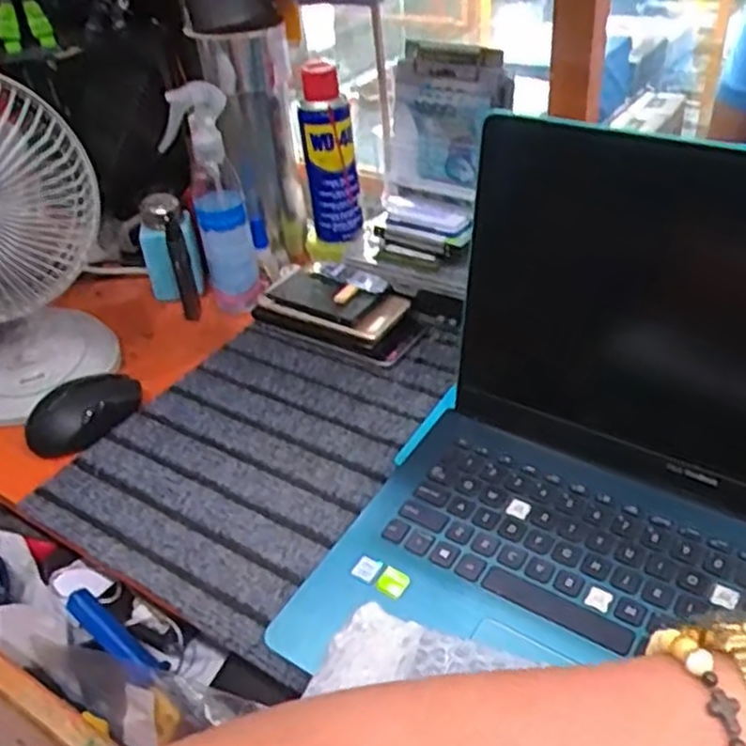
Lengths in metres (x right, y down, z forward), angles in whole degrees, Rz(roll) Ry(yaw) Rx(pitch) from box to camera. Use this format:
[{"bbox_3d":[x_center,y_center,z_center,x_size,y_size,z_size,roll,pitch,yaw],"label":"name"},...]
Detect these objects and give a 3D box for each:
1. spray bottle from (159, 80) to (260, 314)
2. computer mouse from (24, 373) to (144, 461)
[{"bbox_3d":[-0.151,-0.160,0.714,0.068,0.214,0.050,-12,38,-9],"label":"spray bottle"},{"bbox_3d":[-0.245,0.030,0.638,0.060,0.034,0.089,21,44,30],"label":"computer mouse"}]

